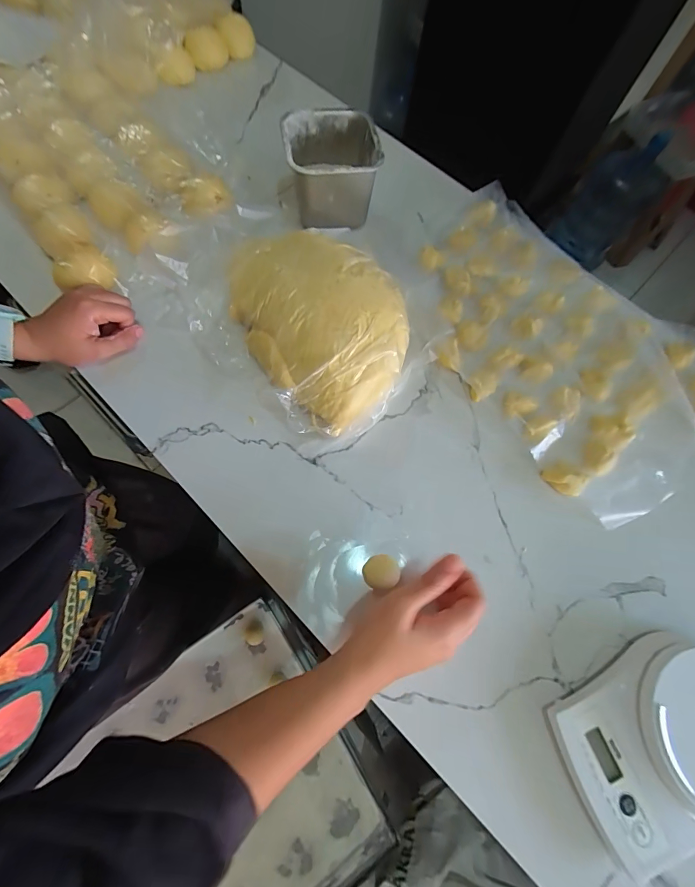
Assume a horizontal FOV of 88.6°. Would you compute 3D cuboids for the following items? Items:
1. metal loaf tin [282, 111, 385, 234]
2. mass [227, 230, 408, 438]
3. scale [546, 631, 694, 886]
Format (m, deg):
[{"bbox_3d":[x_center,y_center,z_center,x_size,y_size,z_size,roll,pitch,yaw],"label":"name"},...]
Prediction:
[{"bbox_3d":[-0.022,-0.365,0.479,0.116,0.080,0.119,-8,71,-6],"label":"metal loaf tin"},{"bbox_3d":[-0.033,-0.151,0.419,0.252,0.070,0.192,42,72,11],"label":"mass"},{"bbox_3d":[0.283,0.257,0.305,0.191,0.046,0.133,-24,73,-12],"label":"scale"}]

